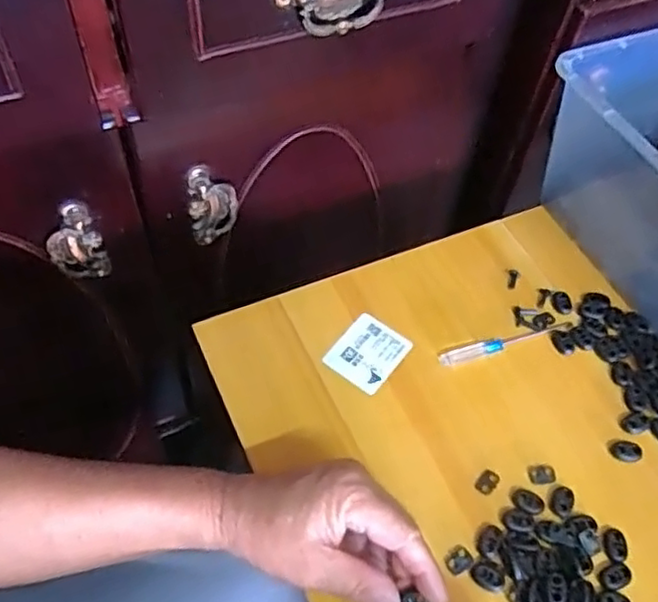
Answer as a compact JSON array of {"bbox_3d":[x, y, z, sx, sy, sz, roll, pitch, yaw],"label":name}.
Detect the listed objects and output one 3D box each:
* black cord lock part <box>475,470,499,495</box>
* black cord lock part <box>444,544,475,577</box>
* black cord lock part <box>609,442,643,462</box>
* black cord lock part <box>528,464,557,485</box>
[{"bbox_3d":[0.111,0.127,0.464,0.013,0.004,0.018,36,60,18],"label":"black cord lock part"},{"bbox_3d":[0.086,0.171,0.436,0.018,0.004,0.015,-29,63,-23],"label":"black cord lock part"},{"bbox_3d":[0.217,0.110,0.482,0.022,0.004,0.015,5,55,-2],"label":"black cord lock part"},{"bbox_3d":[0.152,0.124,0.472,0.020,0.004,0.014,-7,56,-10],"label":"black cord lock part"}]

